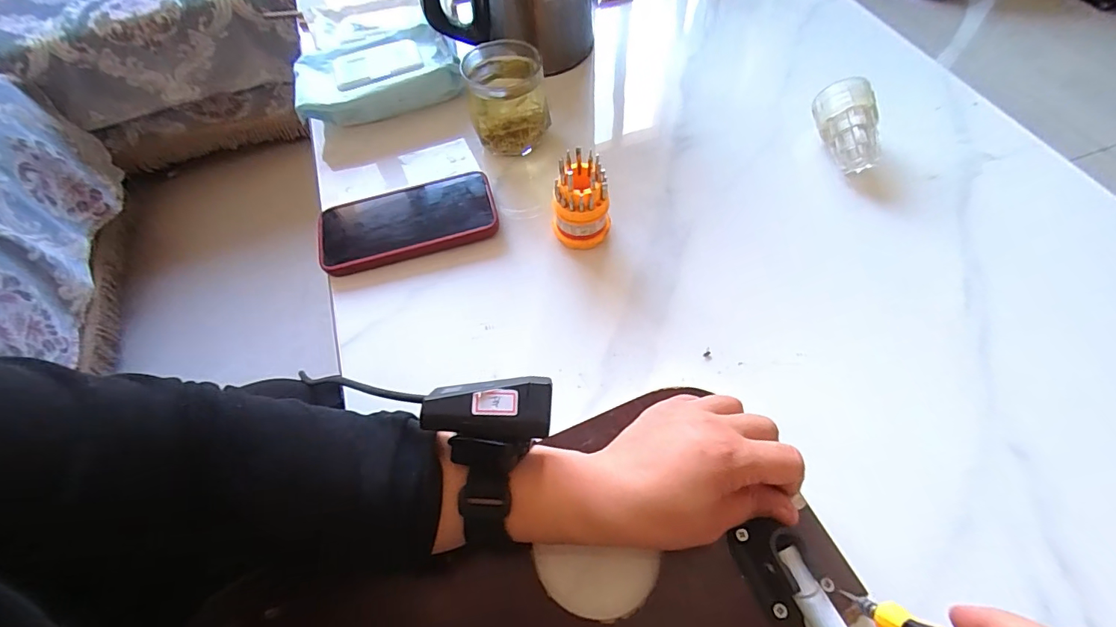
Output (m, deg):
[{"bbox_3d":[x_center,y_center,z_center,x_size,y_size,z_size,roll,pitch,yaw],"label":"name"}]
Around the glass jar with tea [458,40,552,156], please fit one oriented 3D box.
[{"bbox_3d":[-0.052,-0.211,0.479,0.071,0.089,0.075,-2,60,3],"label":"glass jar with tea"}]

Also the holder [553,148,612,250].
[{"bbox_3d":[0.020,-0.094,0.408,0.046,0.078,0.041,-2,60,3],"label":"holder"}]

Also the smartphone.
[{"bbox_3d":[-0.140,-0.086,0.448,0.160,0.018,0.080,-14,57,-4],"label":"smartphone"}]

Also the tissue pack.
[{"bbox_3d":[-0.202,-0.272,0.540,0.179,0.033,0.114,-15,60,-4],"label":"tissue pack"}]

